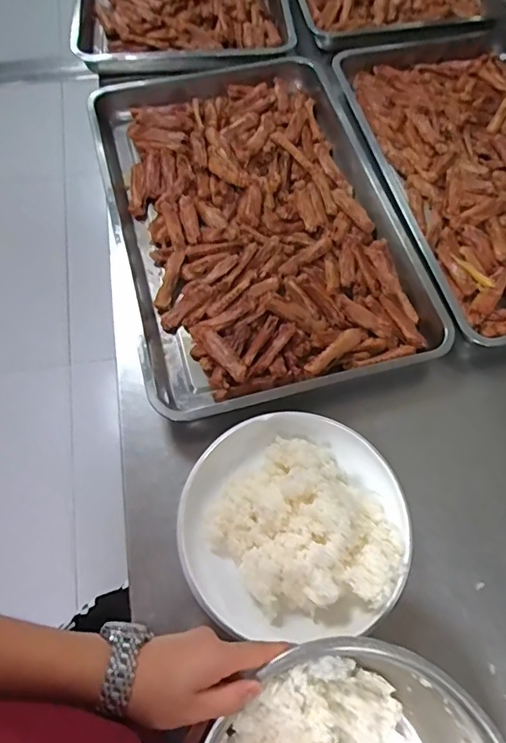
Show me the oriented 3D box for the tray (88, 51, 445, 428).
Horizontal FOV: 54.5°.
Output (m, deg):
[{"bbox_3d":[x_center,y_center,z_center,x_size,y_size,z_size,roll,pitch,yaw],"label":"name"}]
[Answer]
[{"bbox_3d":[-0.006,-0.254,0.735,0.399,0.048,0.640,-14,66,-7],"label":"tray"}]

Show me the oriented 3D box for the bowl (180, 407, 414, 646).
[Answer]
[{"bbox_3d":[0.044,0.157,0.530,0.230,0.093,0.229,0,65,-1],"label":"bowl"}]

